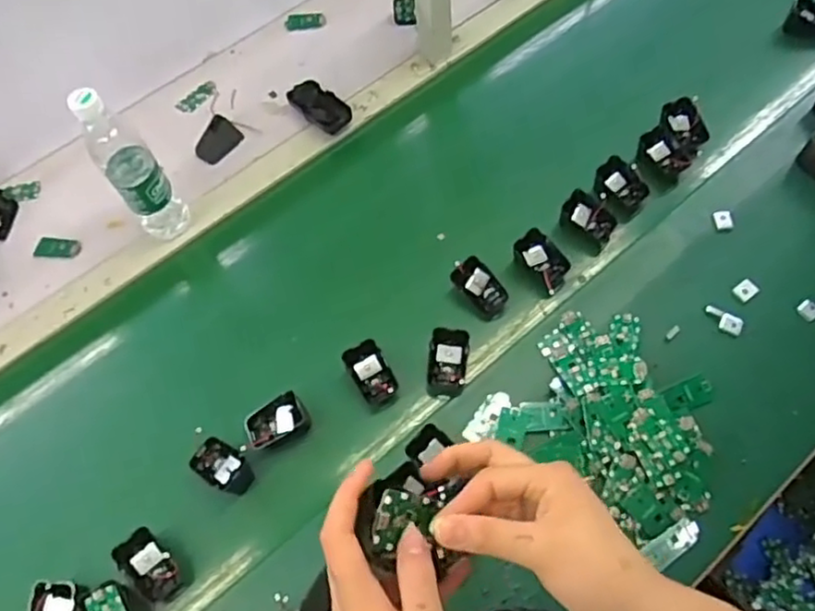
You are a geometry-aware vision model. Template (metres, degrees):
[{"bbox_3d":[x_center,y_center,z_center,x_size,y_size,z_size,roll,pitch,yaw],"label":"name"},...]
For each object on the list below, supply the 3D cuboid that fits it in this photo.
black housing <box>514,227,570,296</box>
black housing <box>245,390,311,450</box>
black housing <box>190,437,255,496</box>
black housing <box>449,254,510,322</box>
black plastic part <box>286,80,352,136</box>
[{"bbox_3d":[0.168,-0.055,0.793,0.047,0.035,0.072,-31,63,-12],"label":"black housing"},{"bbox_3d":[-0.145,0.128,0.720,0.069,0.032,0.045,-22,62,-7],"label":"black housing"},{"bbox_3d":[-0.202,0.175,0.711,0.069,0.028,0.043,29,68,19],"label":"black housing"},{"bbox_3d":[0.089,-0.023,0.783,0.048,0.032,0.069,-36,64,-15],"label":"black housing"},{"bbox_3d":[-0.129,-0.290,0.946,0.053,0.028,0.102,-40,65,-16],"label":"black plastic part"}]

